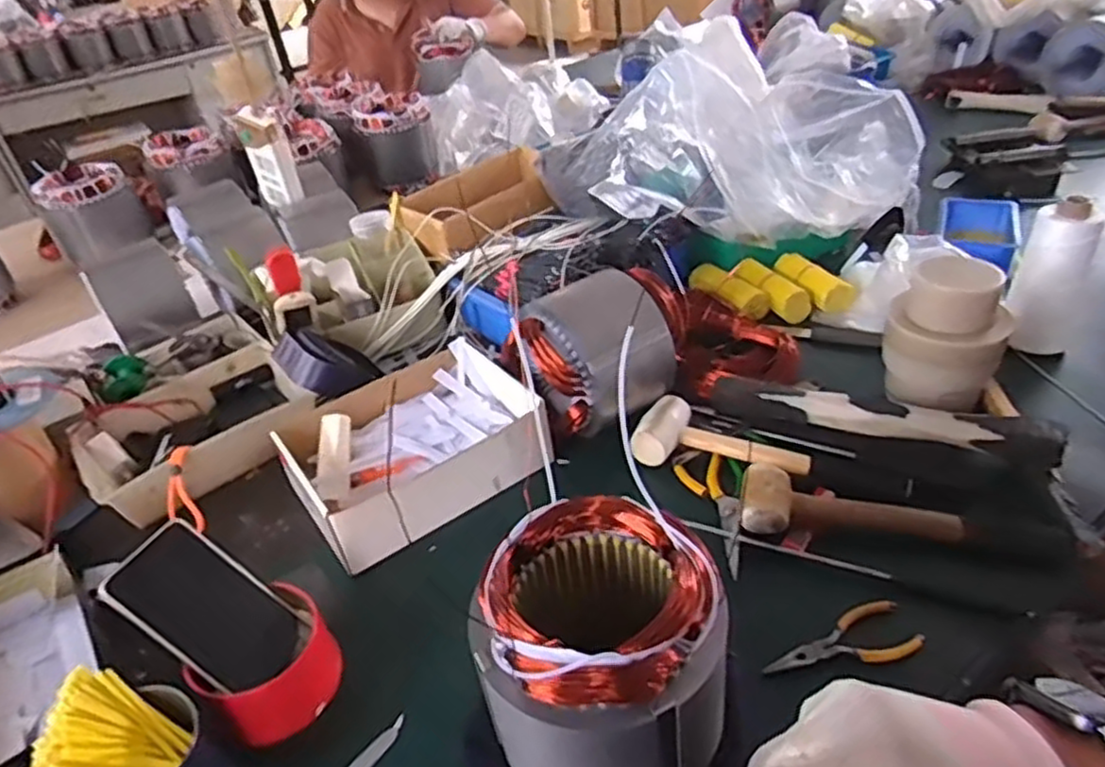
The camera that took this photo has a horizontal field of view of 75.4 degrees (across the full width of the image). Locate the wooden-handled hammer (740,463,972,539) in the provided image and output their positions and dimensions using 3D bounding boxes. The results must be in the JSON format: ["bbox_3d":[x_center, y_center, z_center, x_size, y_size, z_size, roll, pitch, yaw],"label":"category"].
[{"bbox_3d":[0.261,0.105,0.629,0.184,0.036,0.056,1,38,12],"label":"wooden-handled hammer"}]

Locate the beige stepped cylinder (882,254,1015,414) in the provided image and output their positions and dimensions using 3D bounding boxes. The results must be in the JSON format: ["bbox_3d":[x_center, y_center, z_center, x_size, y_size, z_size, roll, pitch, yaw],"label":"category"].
[{"bbox_3d":[0.396,-0.054,0.717,0.108,0.129,0.098,14,42,26],"label":"beige stepped cylinder"}]

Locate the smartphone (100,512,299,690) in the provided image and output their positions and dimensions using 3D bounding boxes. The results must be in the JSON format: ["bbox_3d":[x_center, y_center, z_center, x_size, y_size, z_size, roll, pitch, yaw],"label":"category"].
[{"bbox_3d":[-0.265,0.175,0.556,0.140,0.009,0.078,44,45,-6],"label":"smartphone"}]

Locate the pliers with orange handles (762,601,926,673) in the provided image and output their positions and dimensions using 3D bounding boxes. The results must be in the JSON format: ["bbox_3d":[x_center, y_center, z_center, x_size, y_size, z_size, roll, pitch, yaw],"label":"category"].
[{"bbox_3d":[0.222,0.200,0.555,0.122,0.005,0.047,-13,37,-7],"label":"pliers with orange handles"}]

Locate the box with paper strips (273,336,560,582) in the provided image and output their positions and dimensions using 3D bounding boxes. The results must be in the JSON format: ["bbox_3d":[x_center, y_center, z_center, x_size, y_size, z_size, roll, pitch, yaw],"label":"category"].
[{"bbox_3d":[-0.142,0.061,0.753,0.252,0.059,0.195,-27,41,-23],"label":"box with paper strips"}]

